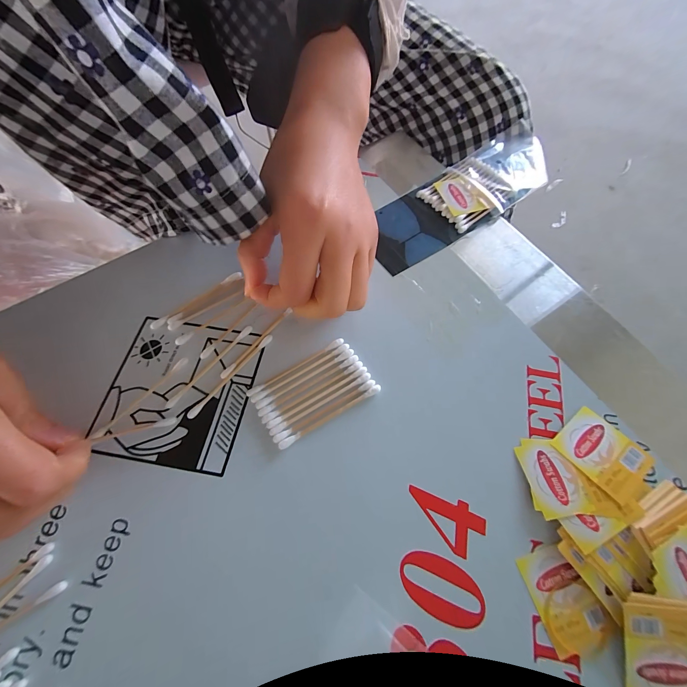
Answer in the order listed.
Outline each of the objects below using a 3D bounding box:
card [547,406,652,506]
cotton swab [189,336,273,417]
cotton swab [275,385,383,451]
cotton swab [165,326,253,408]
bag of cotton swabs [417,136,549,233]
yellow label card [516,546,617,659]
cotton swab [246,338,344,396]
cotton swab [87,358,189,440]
[{"bbox_3d":[0.154,0.064,0.177,0.038,0.004,0.042,-36,60,-14],"label":"card"},{"bbox_3d":[-0.073,0.020,0.195,0.005,0.004,0.071,39,72,12],"label":"cotton swab"},{"bbox_3d":[-0.008,0.045,0.185,0.071,0.004,0.005,-29,70,-11],"label":"cotton swab"},{"bbox_3d":[-0.088,0.014,0.197,0.005,0.004,0.072,39,72,12],"label":"cotton swab"},{"bbox_3d":[0.134,-0.149,0.266,0.136,0.009,0.063,-37,72,-14],"label":"bag of cotton swabs"},{"bbox_3d":[0.114,0.132,0.154,0.032,0.004,0.044,-22,70,-4],"label":"yellow label card"},{"bbox_3d":[-0.031,0.014,0.196,0.071,0.004,0.005,-30,70,-12],"label":"cotton swab"},{"bbox_3d":[-0.128,0.034,0.189,0.006,0.006,0.068,40,72,15],"label":"cotton swab"}]

